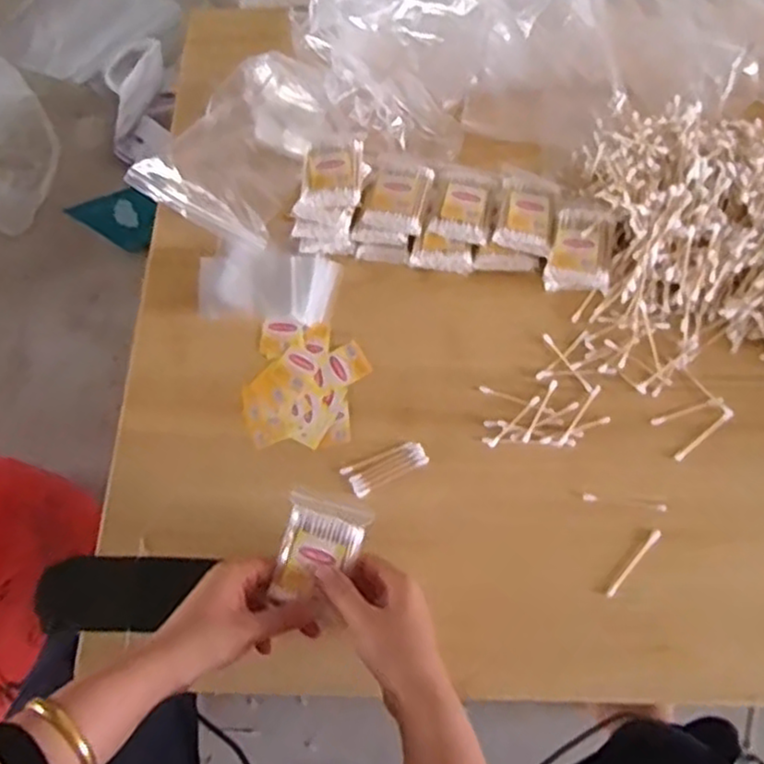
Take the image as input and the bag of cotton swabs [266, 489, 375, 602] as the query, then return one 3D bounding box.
[{"bbox_3d":[-0.050,0.132,0.560,0.062,0.017,0.079,14,67,9],"label":"bag of cotton swabs"}]

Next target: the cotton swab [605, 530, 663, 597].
[{"bbox_3d":[0.215,0.154,0.613,0.008,0.004,0.074,40,73,18],"label":"cotton swab"}]

